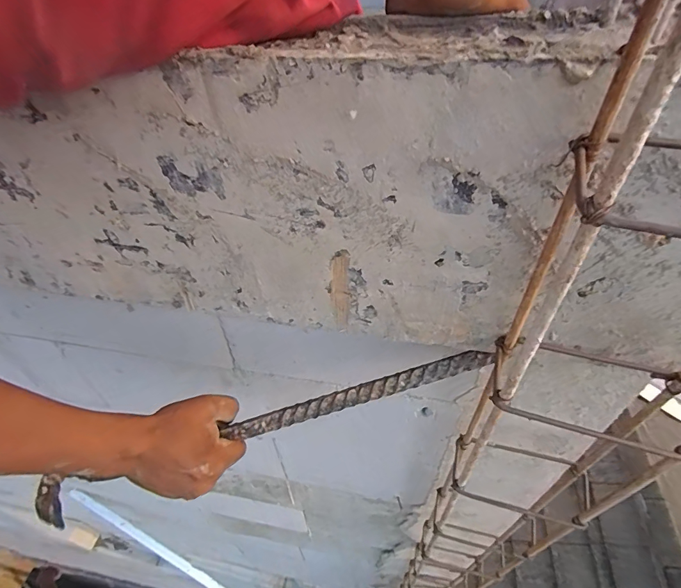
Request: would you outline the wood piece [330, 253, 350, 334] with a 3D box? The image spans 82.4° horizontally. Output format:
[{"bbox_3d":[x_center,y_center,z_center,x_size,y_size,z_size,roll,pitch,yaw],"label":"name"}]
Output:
[{"bbox_3d":[-0.001,0.002,0.348,0.015,0.091,0.004,9,46,10],"label":"wood piece"}]

